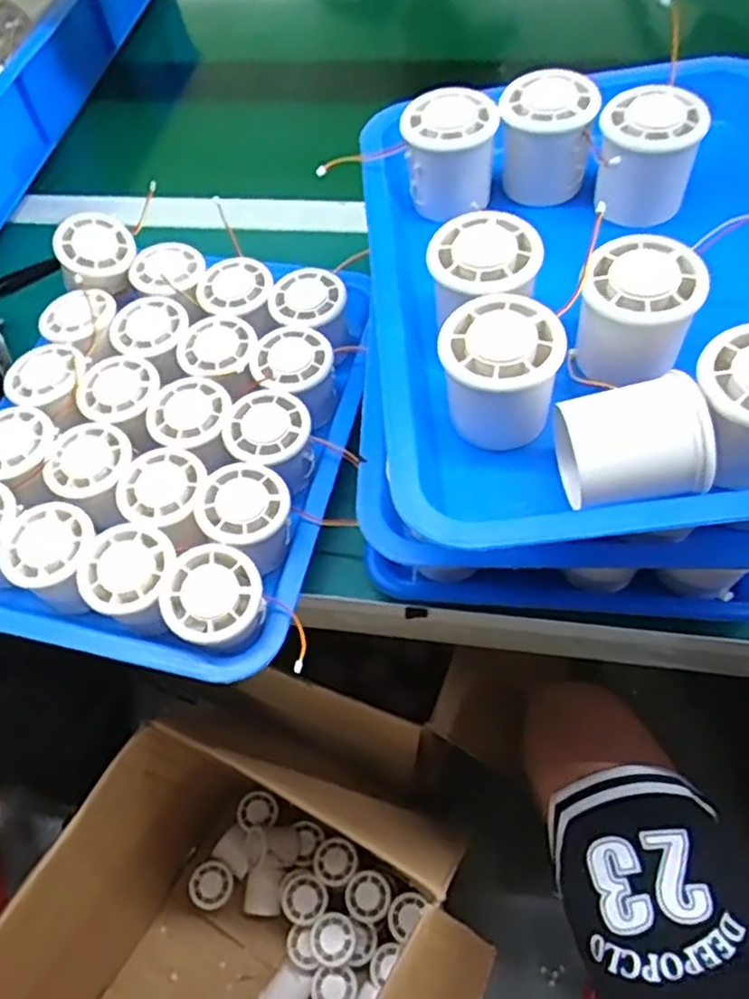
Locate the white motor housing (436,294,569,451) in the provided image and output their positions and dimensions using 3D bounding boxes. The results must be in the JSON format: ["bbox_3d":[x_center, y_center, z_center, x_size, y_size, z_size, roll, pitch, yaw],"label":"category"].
[{"bbox_3d":[0.060,-0.059,0.350,0.054,0.057,0.052,9,60,10],"label":"white motor housing"}]

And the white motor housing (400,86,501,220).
[{"bbox_3d":[0.047,-0.215,0.442,0.059,0.053,0.054,7,59,9],"label":"white motor housing"}]

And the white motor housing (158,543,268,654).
[{"bbox_3d":[-0.093,0.062,0.425,0.053,0.046,0.055,-2,58,3],"label":"white motor housing"}]

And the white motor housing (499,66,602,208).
[{"bbox_3d":[0.107,-0.221,0.448,0.058,0.069,0.056,7,59,9],"label":"white motor housing"}]

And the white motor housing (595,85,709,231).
[{"bbox_3d":[0.158,-0.196,0.420,0.054,0.060,0.062,16,61,14],"label":"white motor housing"}]

